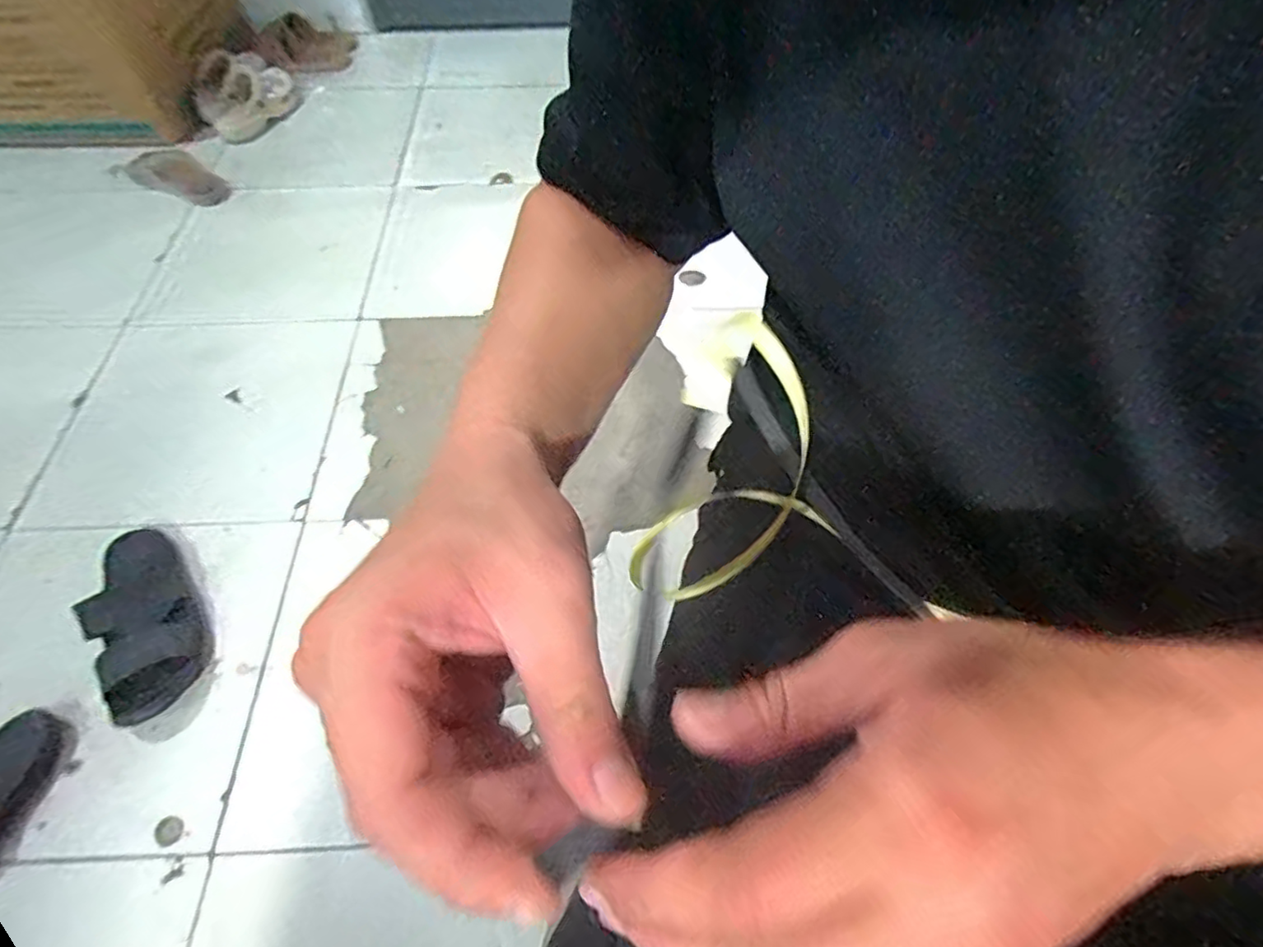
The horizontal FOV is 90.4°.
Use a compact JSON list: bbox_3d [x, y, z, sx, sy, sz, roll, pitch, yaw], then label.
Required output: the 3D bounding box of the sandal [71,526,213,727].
[{"bbox_3d":[-0.591,0.165,0.762,0.099,0.070,0.264,-25,62,-16],"label":"sandal"}]

